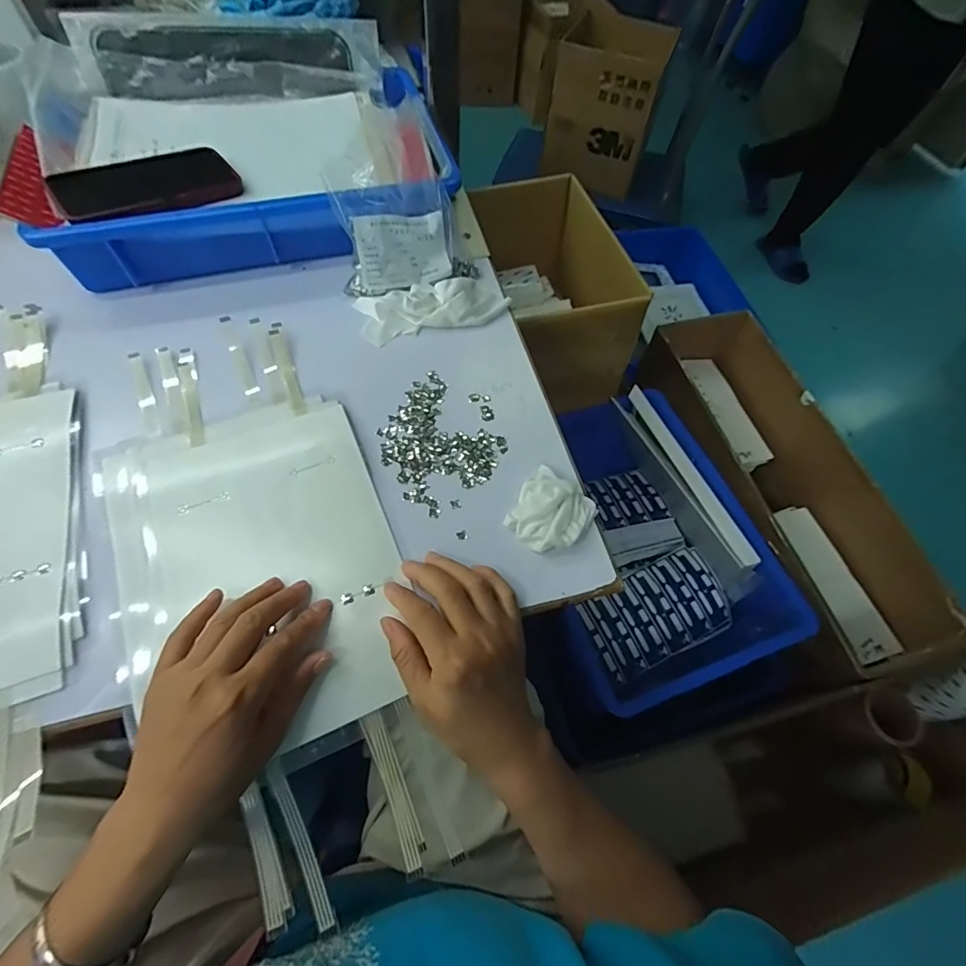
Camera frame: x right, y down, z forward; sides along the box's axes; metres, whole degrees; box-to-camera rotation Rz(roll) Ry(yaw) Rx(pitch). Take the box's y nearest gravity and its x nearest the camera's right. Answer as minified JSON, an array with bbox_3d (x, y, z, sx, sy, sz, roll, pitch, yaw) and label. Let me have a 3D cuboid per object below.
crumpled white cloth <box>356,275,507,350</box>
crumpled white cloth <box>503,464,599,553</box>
[{"bbox_3d":[-0.053,-0.192,0.509,0.155,0.032,0.062,-14,63,-12],"label":"crumpled white cloth"},{"bbox_3d":[0.056,0.025,0.395,0.061,0.026,0.065,35,64,15],"label":"crumpled white cloth"}]

